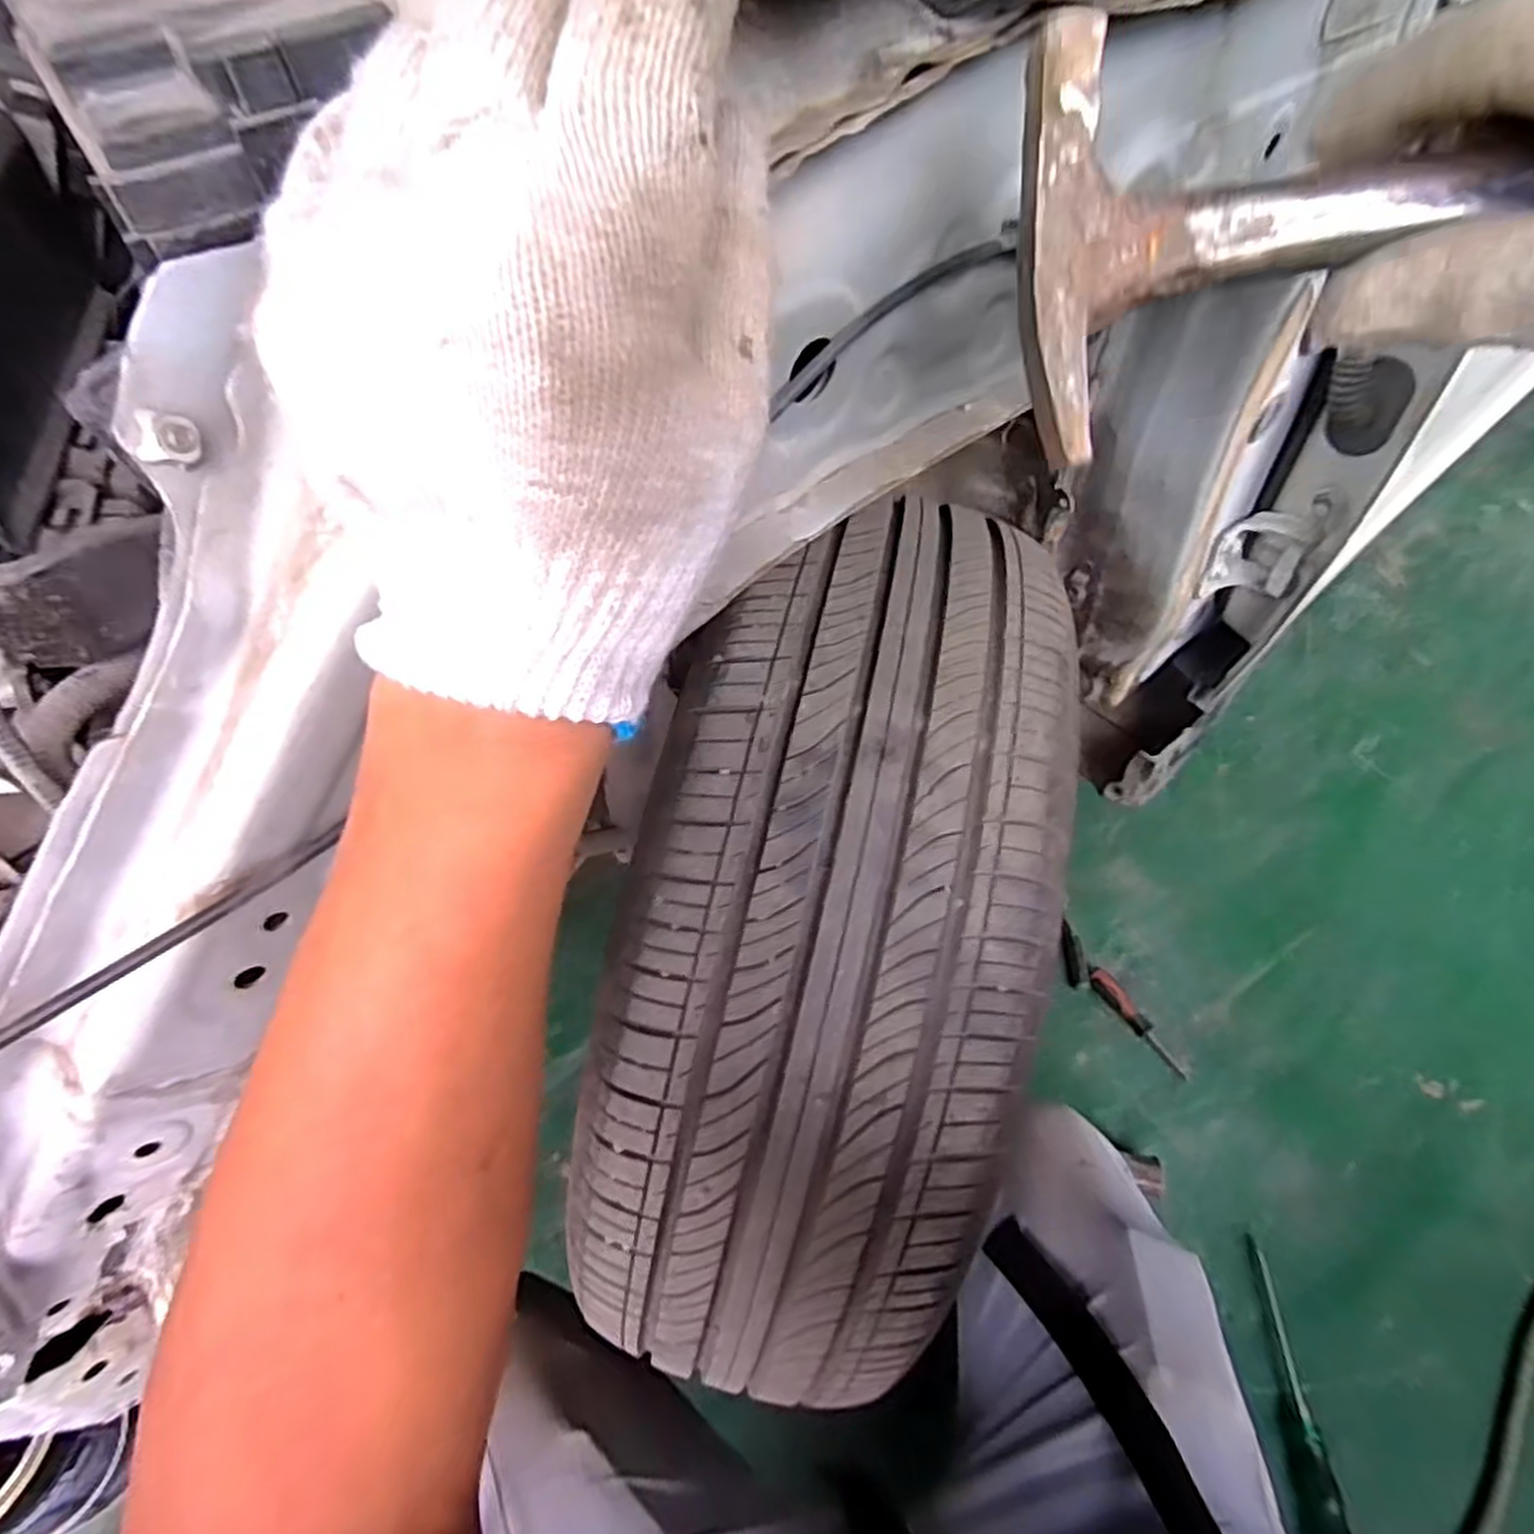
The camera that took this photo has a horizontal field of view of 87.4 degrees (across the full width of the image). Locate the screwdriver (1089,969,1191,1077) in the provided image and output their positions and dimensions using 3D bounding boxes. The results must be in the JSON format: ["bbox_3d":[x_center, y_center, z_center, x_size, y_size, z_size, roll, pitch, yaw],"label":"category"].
[{"bbox_3d":[0.439,0.298,0.949,0.027,0.019,0.144,-31,60,-21],"label":"screwdriver"}]

